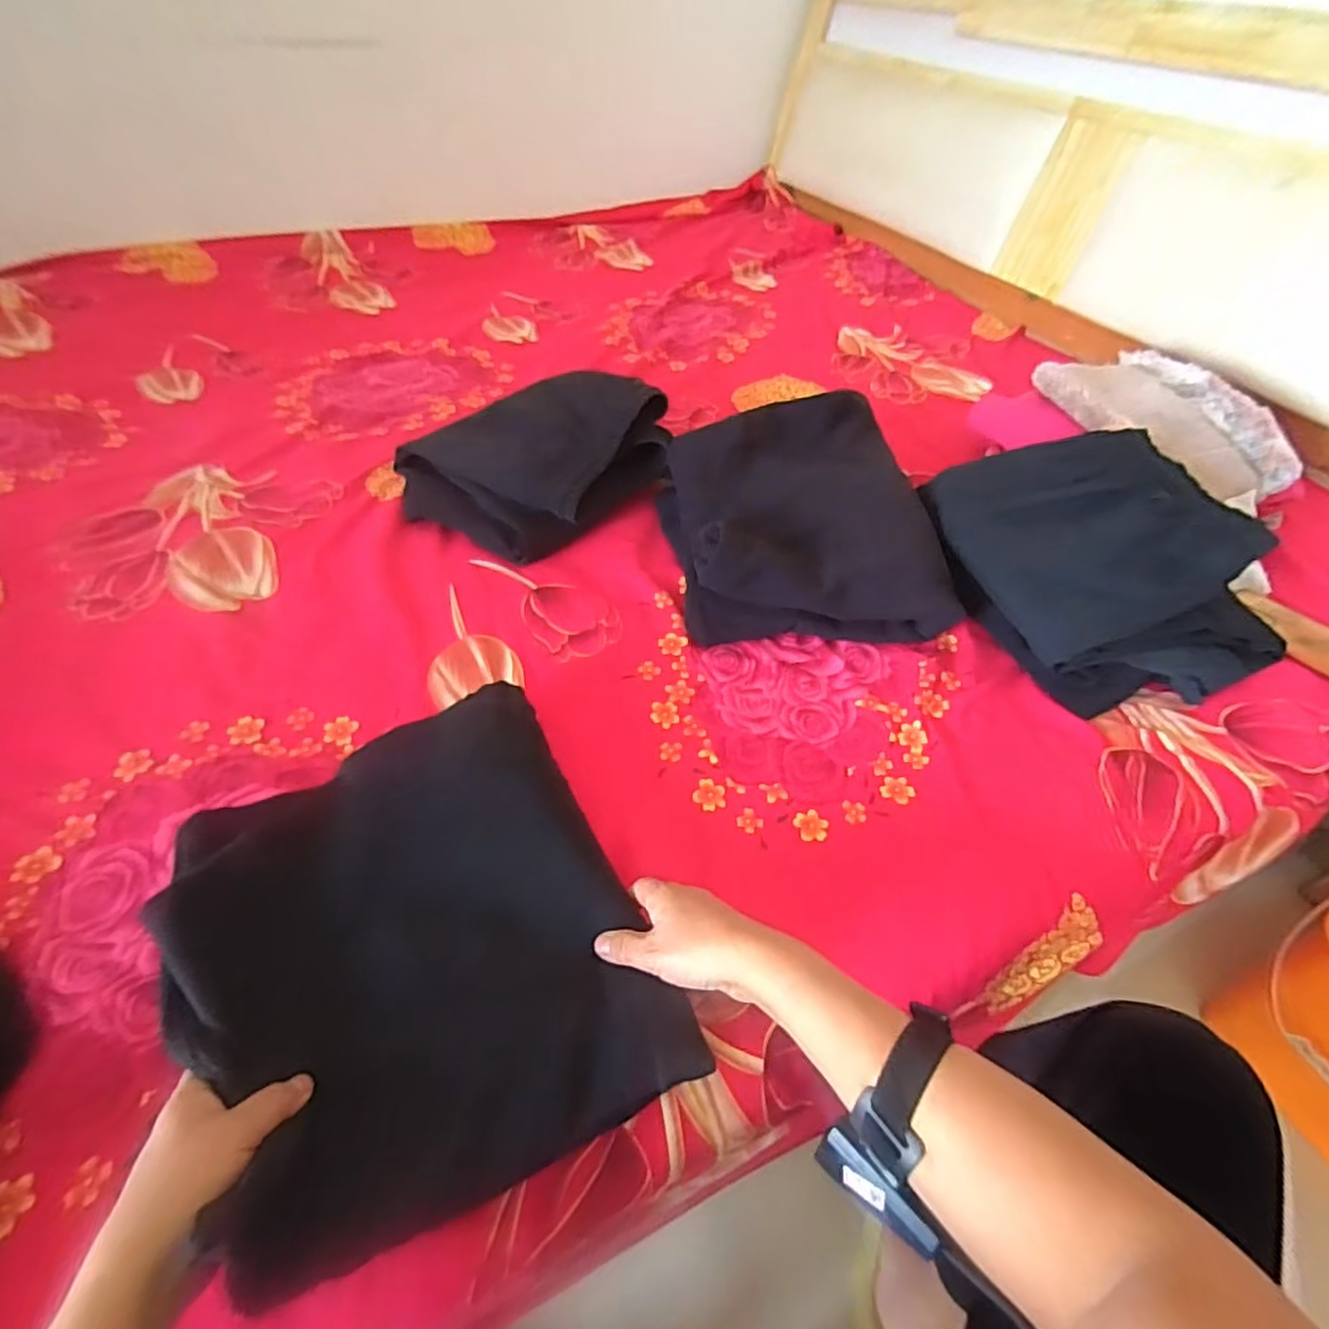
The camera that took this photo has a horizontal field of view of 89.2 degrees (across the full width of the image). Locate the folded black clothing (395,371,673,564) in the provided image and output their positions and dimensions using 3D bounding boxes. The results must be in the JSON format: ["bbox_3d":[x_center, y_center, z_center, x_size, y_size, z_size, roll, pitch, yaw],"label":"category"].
[{"bbox_3d":[-0.170,-0.267,0.873,0.254,0.117,0.309,36,55,27],"label":"folded black clothing"}]

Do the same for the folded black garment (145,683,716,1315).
[{"bbox_3d":[-0.171,0.177,0.471,0.277,0.057,0.341,-23,53,-20],"label":"folded black garment"}]

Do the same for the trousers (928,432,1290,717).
[{"bbox_3d":[0.457,-0.122,0.736,0.235,0.130,0.337,-15,50,-15],"label":"trousers"}]

